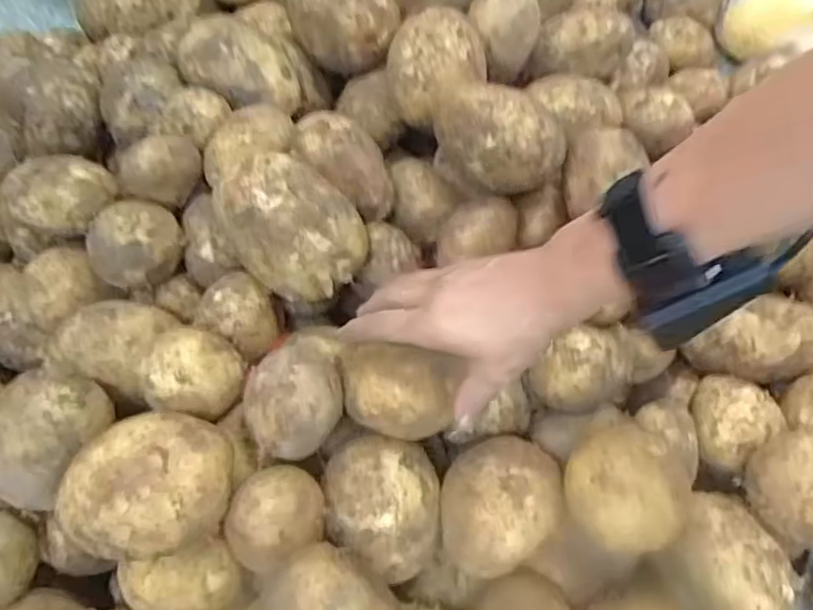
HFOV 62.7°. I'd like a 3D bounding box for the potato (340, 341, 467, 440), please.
[{"bbox_3d":[-0.004,0.057,0.459,0.080,0.045,0.059,9,69,2],"label":"potato"}]

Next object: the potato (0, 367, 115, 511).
[{"bbox_3d":[-0.245,0.091,0.450,0.076,0.053,0.092,16,68,5],"label":"potato"}]

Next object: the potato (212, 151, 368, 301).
[{"bbox_3d":[-0.085,-0.056,0.501,0.109,0.085,0.084,31,71,10],"label":"potato"}]

